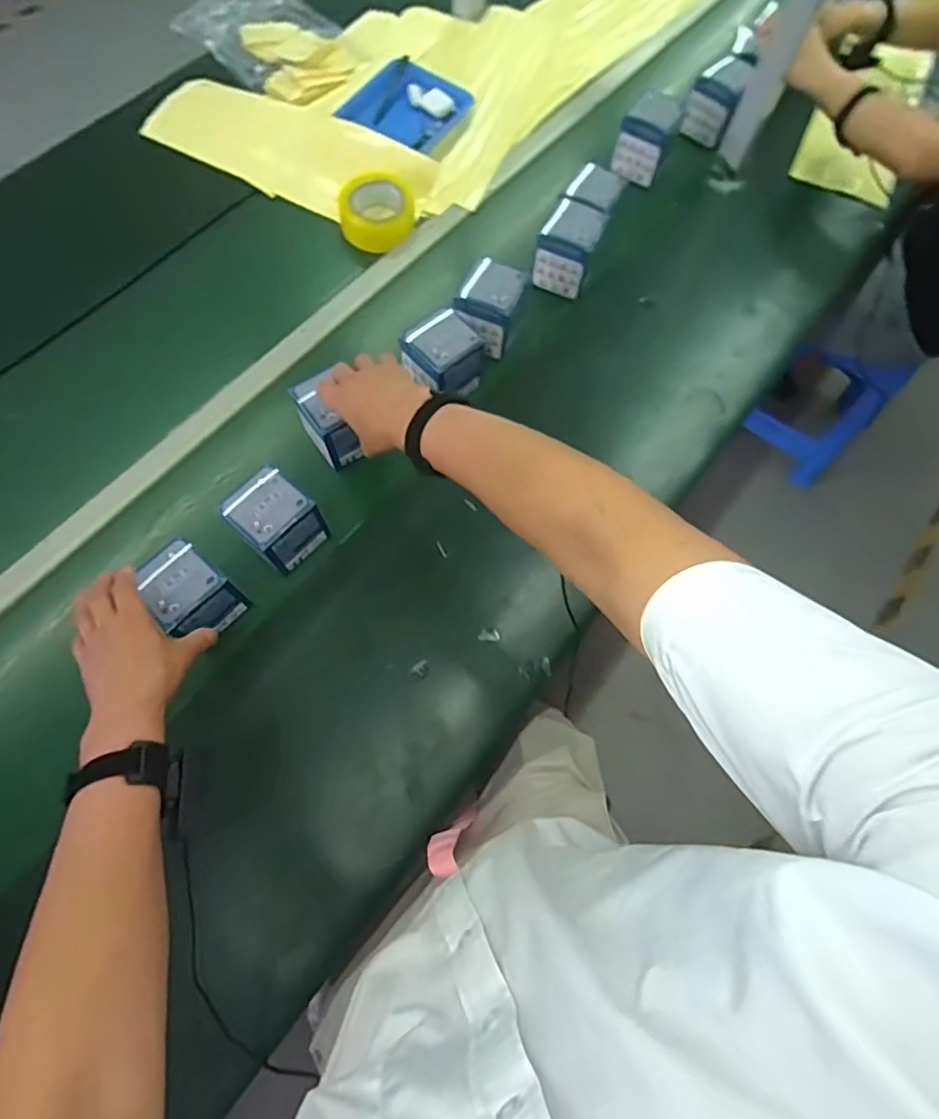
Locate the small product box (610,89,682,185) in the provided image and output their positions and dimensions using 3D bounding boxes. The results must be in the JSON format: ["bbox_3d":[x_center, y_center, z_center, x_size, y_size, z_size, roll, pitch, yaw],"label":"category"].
[{"bbox_3d":[0.294,-0.701,0.950,0.088,0.077,0.076,26,71,7],"label":"small product box"}]

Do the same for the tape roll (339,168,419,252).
[{"bbox_3d":[-0.149,-0.565,0.931,0.120,0.050,0.122,1,70,-2],"label":"tape roll"}]

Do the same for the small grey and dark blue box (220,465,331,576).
[{"bbox_3d":[-0.228,-0.045,0.677,0.084,0.082,0.079,41,74,12],"label":"small grey and dark blue box"}]

